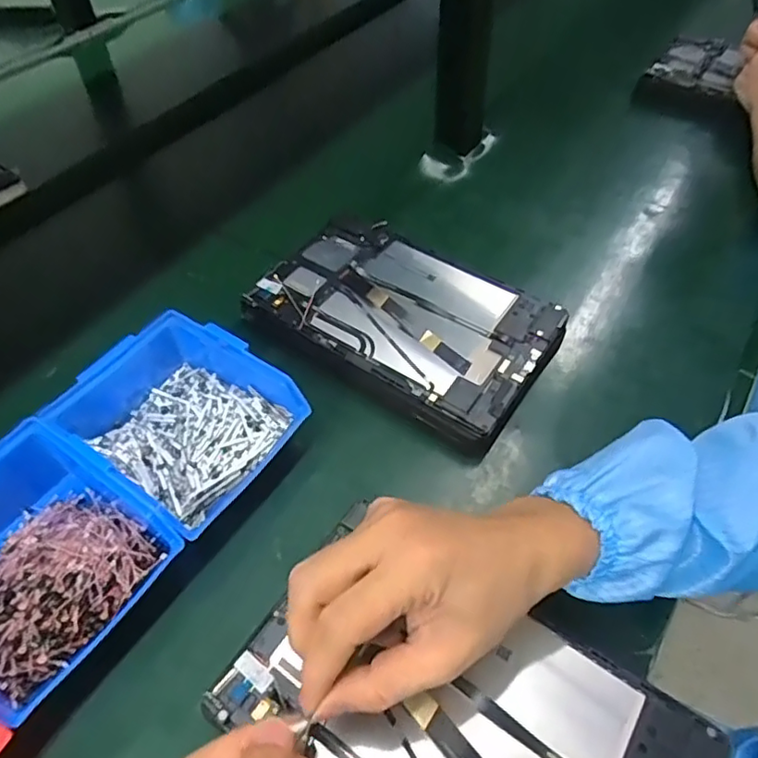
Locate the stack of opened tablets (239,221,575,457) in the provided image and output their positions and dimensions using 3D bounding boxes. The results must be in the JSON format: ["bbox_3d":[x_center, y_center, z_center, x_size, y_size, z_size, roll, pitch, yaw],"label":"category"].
[{"bbox_3d":[0.023,-0.050,0.504,0.241,0.039,0.165,30,58,22],"label":"stack of opened tablets"}]

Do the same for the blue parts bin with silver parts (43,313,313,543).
[{"bbox_3d":[-0.143,0.031,0.418,0.145,0.071,0.121,29,57,21],"label":"blue parts bin with silver parts"}]

